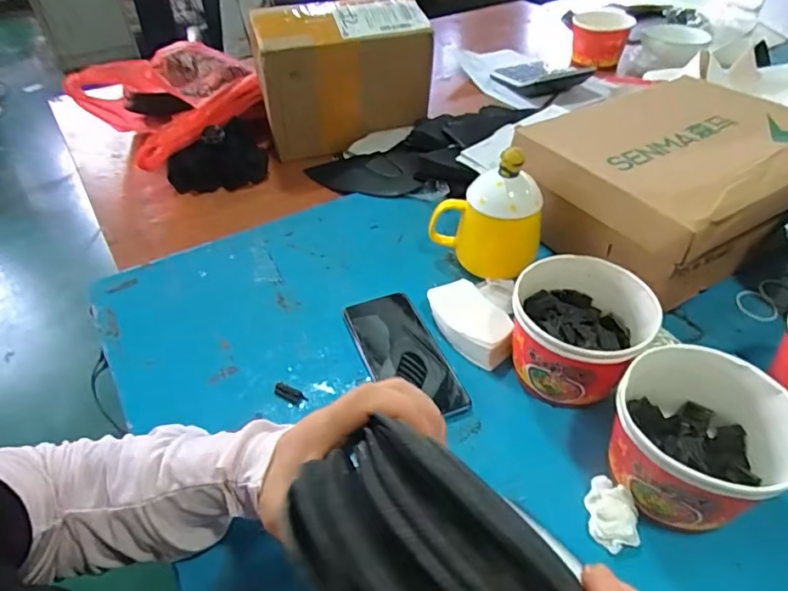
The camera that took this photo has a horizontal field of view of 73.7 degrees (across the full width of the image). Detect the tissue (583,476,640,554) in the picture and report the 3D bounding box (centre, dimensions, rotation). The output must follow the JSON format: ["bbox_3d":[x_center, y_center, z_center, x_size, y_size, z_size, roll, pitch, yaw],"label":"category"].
[{"bbox_3d":[0.160,0.158,0.386,0.030,0.023,0.049,2,42,2],"label":"tissue"}]

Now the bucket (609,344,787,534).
[{"bbox_3d":[0.219,0.110,0.392,0.098,0.090,0.115,22,46,22],"label":"bucket"}]

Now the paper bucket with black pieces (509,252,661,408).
[{"bbox_3d":[0.161,0.037,0.471,0.103,0.095,0.108,0,42,0],"label":"paper bucket with black pieces"}]

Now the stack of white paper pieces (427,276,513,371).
[{"bbox_3d":[0.081,0.026,0.524,0.064,0.029,0.094,-16,44,-18],"label":"stack of white paper pieces"}]

